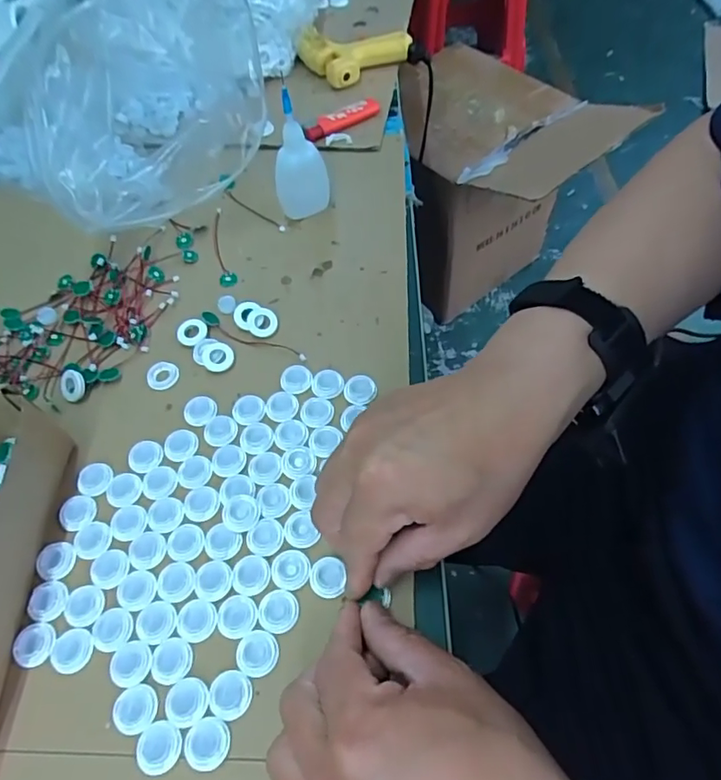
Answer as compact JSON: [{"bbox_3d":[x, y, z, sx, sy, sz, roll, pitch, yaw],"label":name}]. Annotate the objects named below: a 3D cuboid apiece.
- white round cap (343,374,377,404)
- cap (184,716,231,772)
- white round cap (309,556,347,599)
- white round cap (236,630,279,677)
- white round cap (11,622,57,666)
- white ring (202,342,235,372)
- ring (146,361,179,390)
[{"bbox_3d":[0.000,0.000,0.375,0.023,0.004,0.023,-2,59,3],"label":"white round cap"},{"bbox_3d":[-0.078,0.179,0.271,0.022,0.004,0.022,-3,59,2],"label":"cap"},{"bbox_3d":[-0.019,0.108,0.311,0.021,0.004,0.022,-2,59,3],"label":"white round cap"},{"bbox_3d":[-0.056,0.143,0.292,0.022,0.004,0.022,-2,59,3],"label":"white round cap"},{"bbox_3d":[-0.184,0.144,0.303,0.022,0.004,0.022,-2,59,3],"label":"white round cap"},{"bbox_3d":[-0.106,-0.024,0.398,0.022,0.007,0.024,-2,59,3],"label":"white ring"},{"bbox_3d":[-0.146,-0.011,0.395,0.023,0.006,0.020,-38,63,-18],"label":"ring"}]

